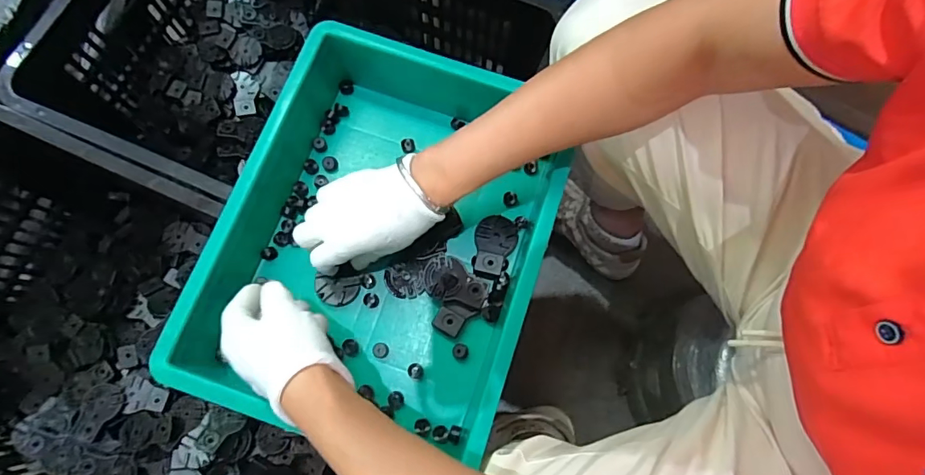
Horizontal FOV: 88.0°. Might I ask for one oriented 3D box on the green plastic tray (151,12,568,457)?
[{"bbox_3d":[-0.071,-0.003,0.438,0.278,0.080,0.336,18,76,3],"label":"green plastic tray"}]

